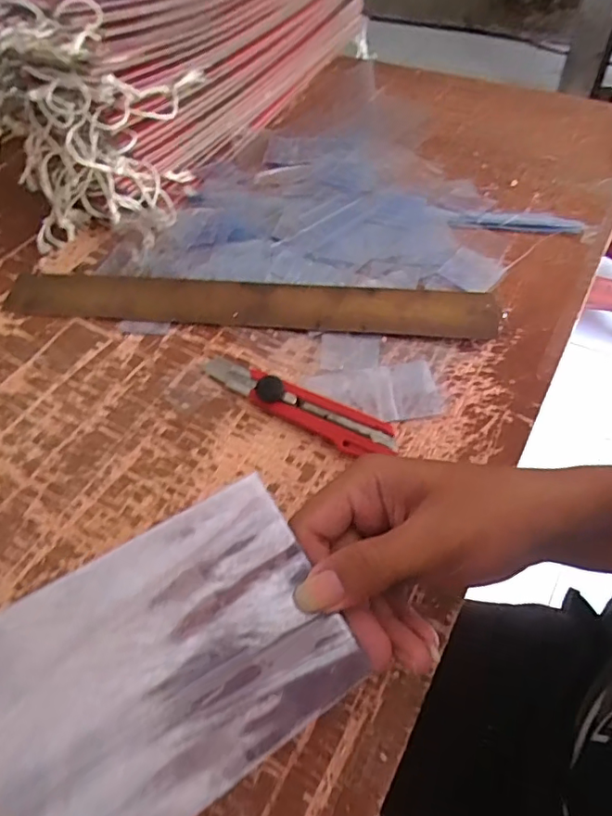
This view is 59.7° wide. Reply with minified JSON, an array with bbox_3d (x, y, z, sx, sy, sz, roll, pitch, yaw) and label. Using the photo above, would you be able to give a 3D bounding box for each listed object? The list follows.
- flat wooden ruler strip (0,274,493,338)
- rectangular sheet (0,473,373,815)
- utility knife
[{"bbox_3d":[-0.057,-0.094,0.471,0.432,0.008,0.047,4,65,8],"label":"flat wooden ruler strip"},{"bbox_3d":[-0.066,0.109,0.217,0.163,0.005,0.102,-27,73,-25],"label":"rectangular sheet"},{"bbox_3d":[-0.011,-0.006,0.402,0.163,0.018,0.029,26,58,20],"label":"utility knife"}]

